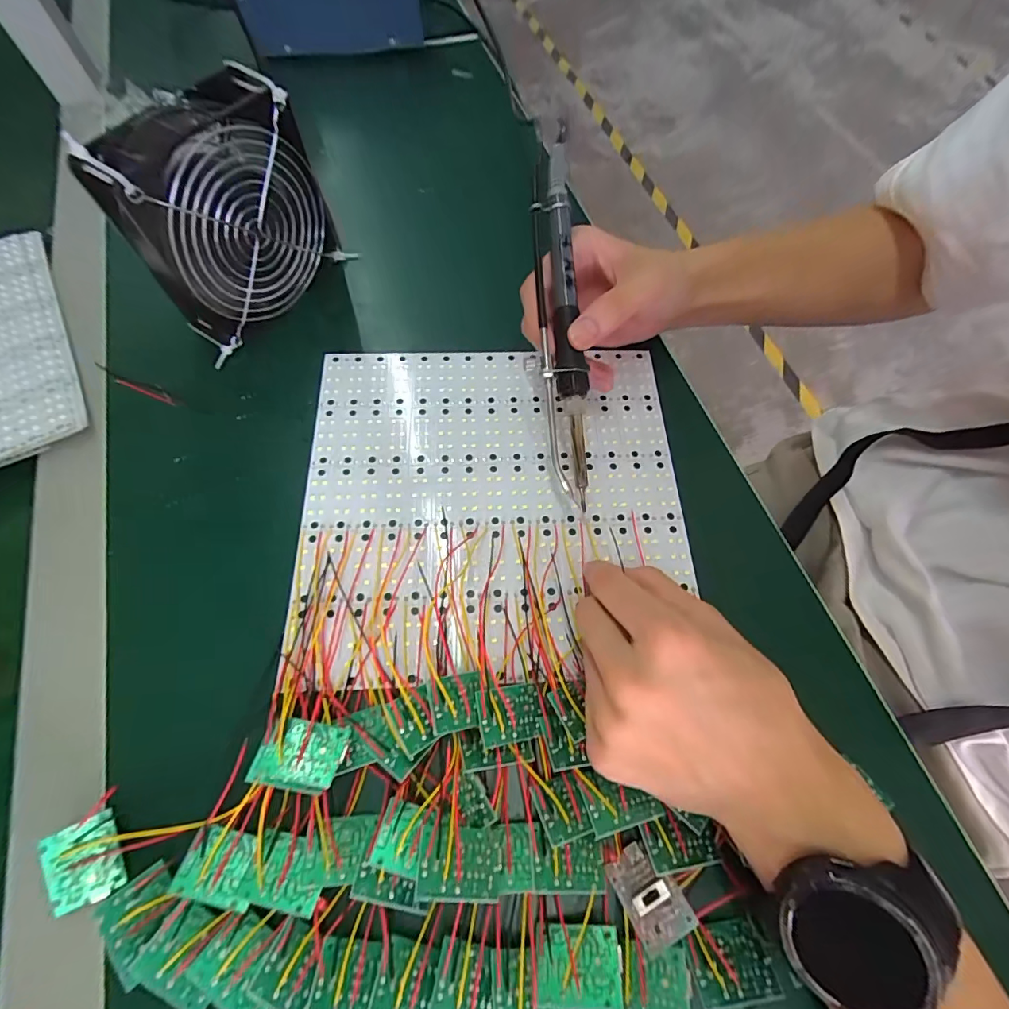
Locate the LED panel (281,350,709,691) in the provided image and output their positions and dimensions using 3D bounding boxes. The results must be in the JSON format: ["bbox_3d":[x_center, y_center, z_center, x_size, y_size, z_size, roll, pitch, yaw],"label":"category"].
[{"bbox_3d":[-0.007,-0.007,0.296,0.235,0.007,0.223,-1,66,-2],"label":"LED panel"}]

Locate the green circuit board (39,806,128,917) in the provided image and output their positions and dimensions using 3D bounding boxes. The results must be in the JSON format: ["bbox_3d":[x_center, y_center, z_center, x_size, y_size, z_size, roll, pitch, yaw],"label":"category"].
[{"bbox_3d":[-0.188,0.160,0.208,0.026,0.005,0.036,-11,91,-27],"label":"green circuit board"}]

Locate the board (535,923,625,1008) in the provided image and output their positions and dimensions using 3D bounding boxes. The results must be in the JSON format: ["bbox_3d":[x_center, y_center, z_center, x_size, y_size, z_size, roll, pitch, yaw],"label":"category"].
[{"bbox_3d":[0.031,0.195,0.197,0.036,0.004,0.026,-8,41,9],"label":"board"}]

